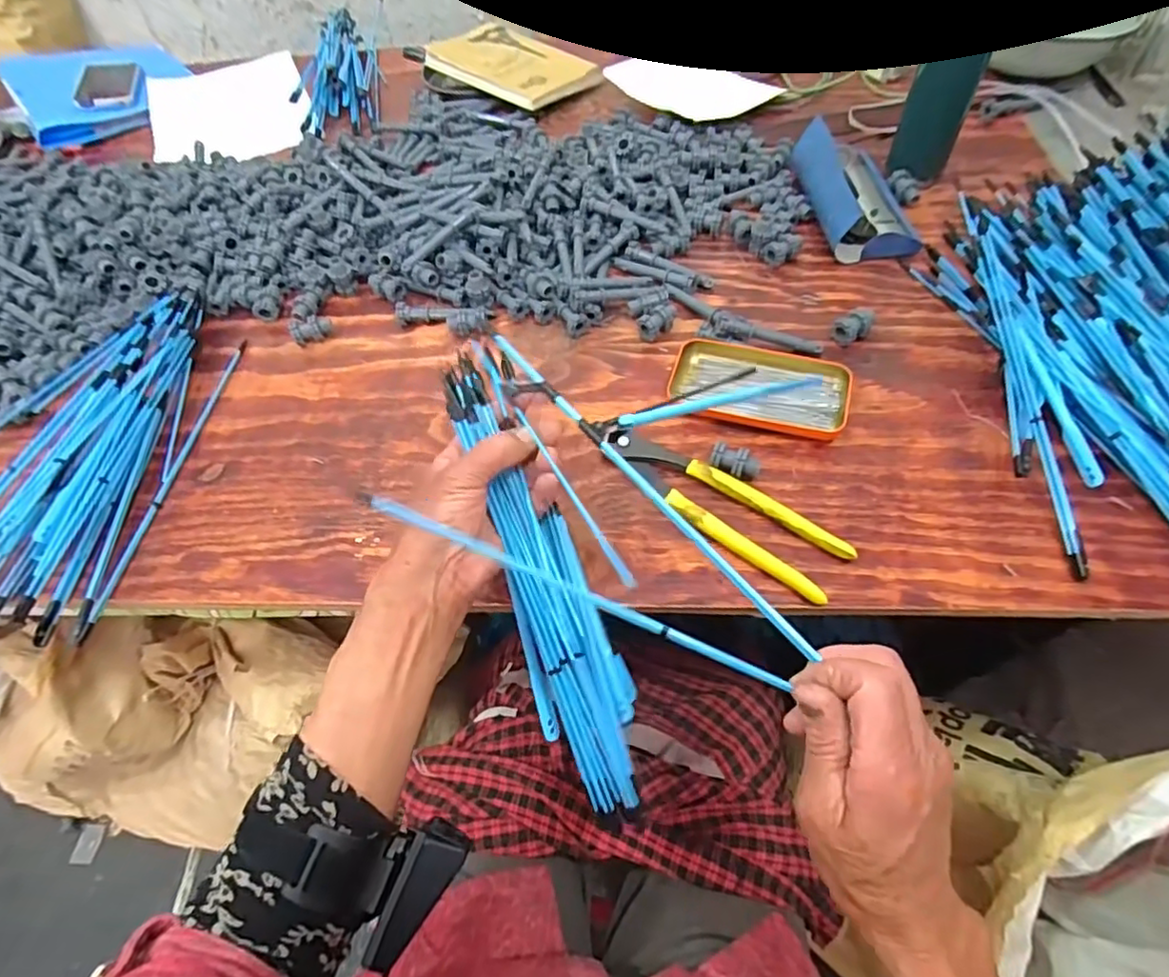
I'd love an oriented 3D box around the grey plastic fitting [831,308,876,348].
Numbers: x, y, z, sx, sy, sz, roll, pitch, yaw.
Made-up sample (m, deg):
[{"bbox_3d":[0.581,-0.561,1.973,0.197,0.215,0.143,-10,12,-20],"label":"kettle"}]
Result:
[{"bbox_3d":[0.241,-0.144,0.551,0.035,0.024,0.021,-31,61,-14],"label":"grey plastic fitting"}]

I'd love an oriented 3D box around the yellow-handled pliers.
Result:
[{"bbox_3d":[0.098,0.012,0.467,0.200,0.016,0.053,32,65,22],"label":"yellow-handled pliers"}]

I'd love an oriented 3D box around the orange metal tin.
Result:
[{"bbox_3d":[0.148,-0.089,0.525,0.145,0.018,0.081,13,60,13],"label":"orange metal tin"}]

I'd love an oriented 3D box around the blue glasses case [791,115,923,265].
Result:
[{"bbox_3d":[0.280,-0.310,0.629,0.090,0.053,0.168,-6,58,1],"label":"blue glasses case"}]

